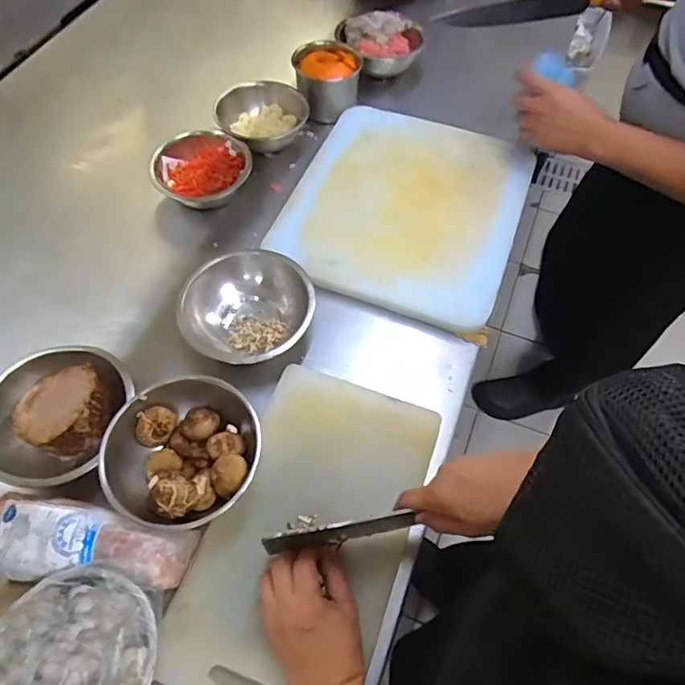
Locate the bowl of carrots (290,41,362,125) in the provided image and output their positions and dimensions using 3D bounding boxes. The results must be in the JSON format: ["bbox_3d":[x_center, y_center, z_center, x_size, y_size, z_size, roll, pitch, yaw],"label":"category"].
[{"bbox_3d":[-0.028,-0.457,0.958,0.112,0.101,0.105,0,58,0],"label":"bowl of carrots"}]

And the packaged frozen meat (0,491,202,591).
[{"bbox_3d":[-0.265,0.209,0.559,0.210,0.045,0.082,5,58,3],"label":"packaged frozen meat"}]

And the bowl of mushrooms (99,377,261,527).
[{"bbox_3d":[-0.180,0.118,0.615,0.166,0.058,0.169,0,58,0],"label":"bowl of mushrooms"}]

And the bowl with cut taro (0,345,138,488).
[{"bbox_3d":[-0.338,0.089,0.638,0.152,0.061,0.167,0,58,0],"label":"bowl with cut taro"}]

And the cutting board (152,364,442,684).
[{"bbox_3d":[-0.035,0.203,0.592,0.206,0.025,0.366,18,60,10],"label":"cutting board"}]

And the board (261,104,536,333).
[{"bbox_3d":[0.099,-0.219,0.837,0.341,0.036,0.372,18,61,9],"label":"board"}]

